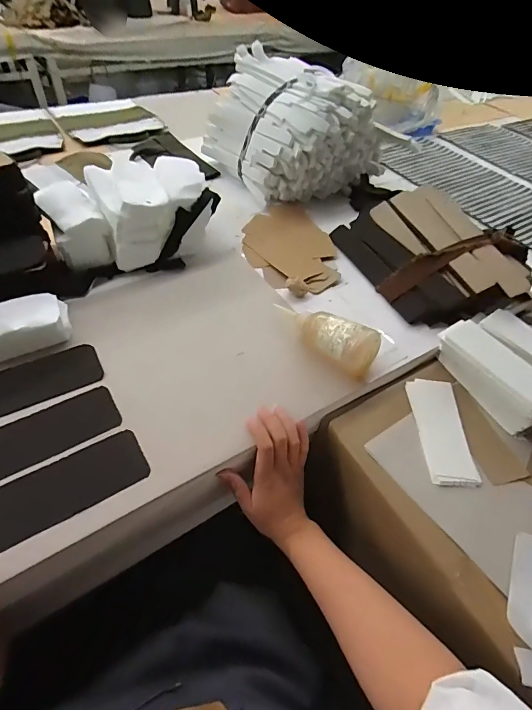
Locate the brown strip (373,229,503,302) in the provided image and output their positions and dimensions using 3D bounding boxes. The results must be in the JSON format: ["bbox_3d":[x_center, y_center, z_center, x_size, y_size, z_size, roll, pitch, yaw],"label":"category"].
[{"bbox_3d":[0.285,-0.155,0.649,0.207,0.031,0.040,-27,55,6],"label":"brown strip"}]

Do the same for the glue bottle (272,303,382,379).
[{"bbox_3d":[0.085,-0.020,0.553,0.146,0.066,0.058,30,52,21],"label":"glue bottle"}]

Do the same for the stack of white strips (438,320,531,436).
[{"bbox_3d":[0.312,0.027,0.548,0.059,0.066,0.159,-24,54,-22],"label":"stack of white strips"}]

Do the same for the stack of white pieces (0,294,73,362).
[{"bbox_3d":[-0.355,-0.034,0.543,0.157,0.055,0.079,-23,53,-24],"label":"stack of white pieces"}]

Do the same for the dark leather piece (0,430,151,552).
[{"bbox_3d":[-0.215,0.141,0.428,0.165,0.006,0.071,-23,51,-23],"label":"dark leather piece"}]

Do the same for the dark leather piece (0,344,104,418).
[{"bbox_3d":[-0.308,0.035,0.516,0.174,0.005,0.073,-23,57,-22],"label":"dark leather piece"}]

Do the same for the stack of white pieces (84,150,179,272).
[{"bbox_3d":[-0.229,-0.238,0.680,0.108,0.126,0.141,-24,53,-24],"label":"stack of white pieces"}]

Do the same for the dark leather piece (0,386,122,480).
[{"bbox_3d":[-0.263,0.092,0.471,0.166,0.004,0.071,-24,53,-23],"label":"dark leather piece"}]

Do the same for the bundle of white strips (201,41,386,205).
[{"bbox_3d":[0.064,-0.492,0.864,0.290,0.210,0.286,-24,53,-24],"label":"bundle of white strips"}]

